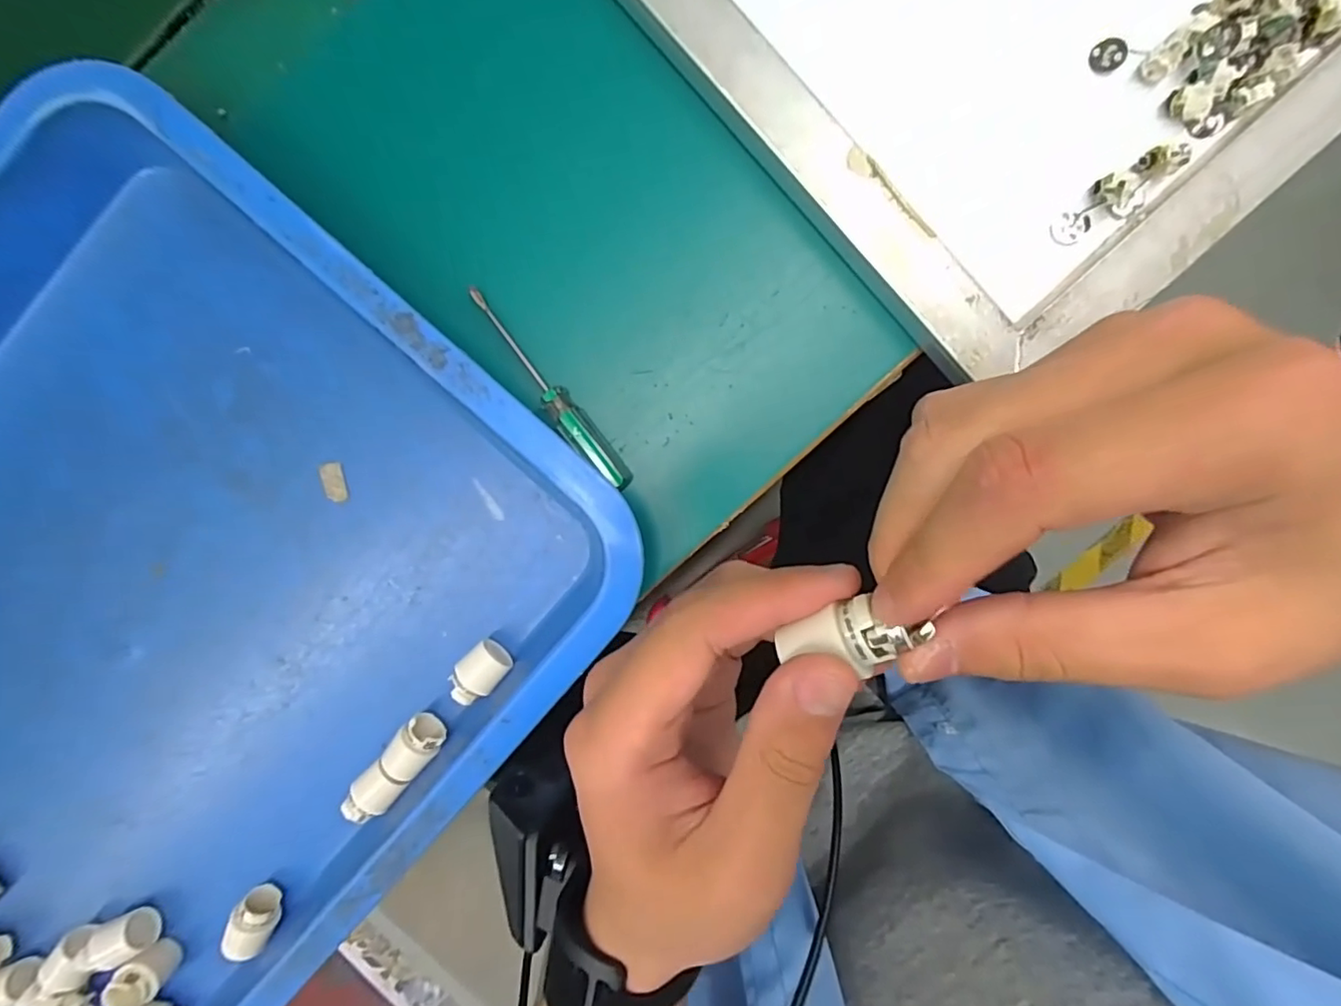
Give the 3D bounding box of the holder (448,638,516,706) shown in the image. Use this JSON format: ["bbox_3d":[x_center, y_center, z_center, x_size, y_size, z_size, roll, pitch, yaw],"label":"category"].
[{"bbox_3d":[-0.091,0.081,0.284,0.026,0.020,0.020,-44,92,4],"label":"holder"}]

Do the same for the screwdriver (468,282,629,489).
[{"bbox_3d":[-0.058,-0.053,0.280,0.014,0.017,0.116,-38,92,4],"label":"screwdriver"}]

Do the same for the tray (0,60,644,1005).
[{"bbox_3d":[-0.267,0.072,0.279,0.344,0.037,0.445,41,94,-2],"label":"tray"}]

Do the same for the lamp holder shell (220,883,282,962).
[{"bbox_3d":[-0.205,0.207,0.294,0.020,0.021,0.031,30,94,-1],"label":"lamp holder shell"}]

